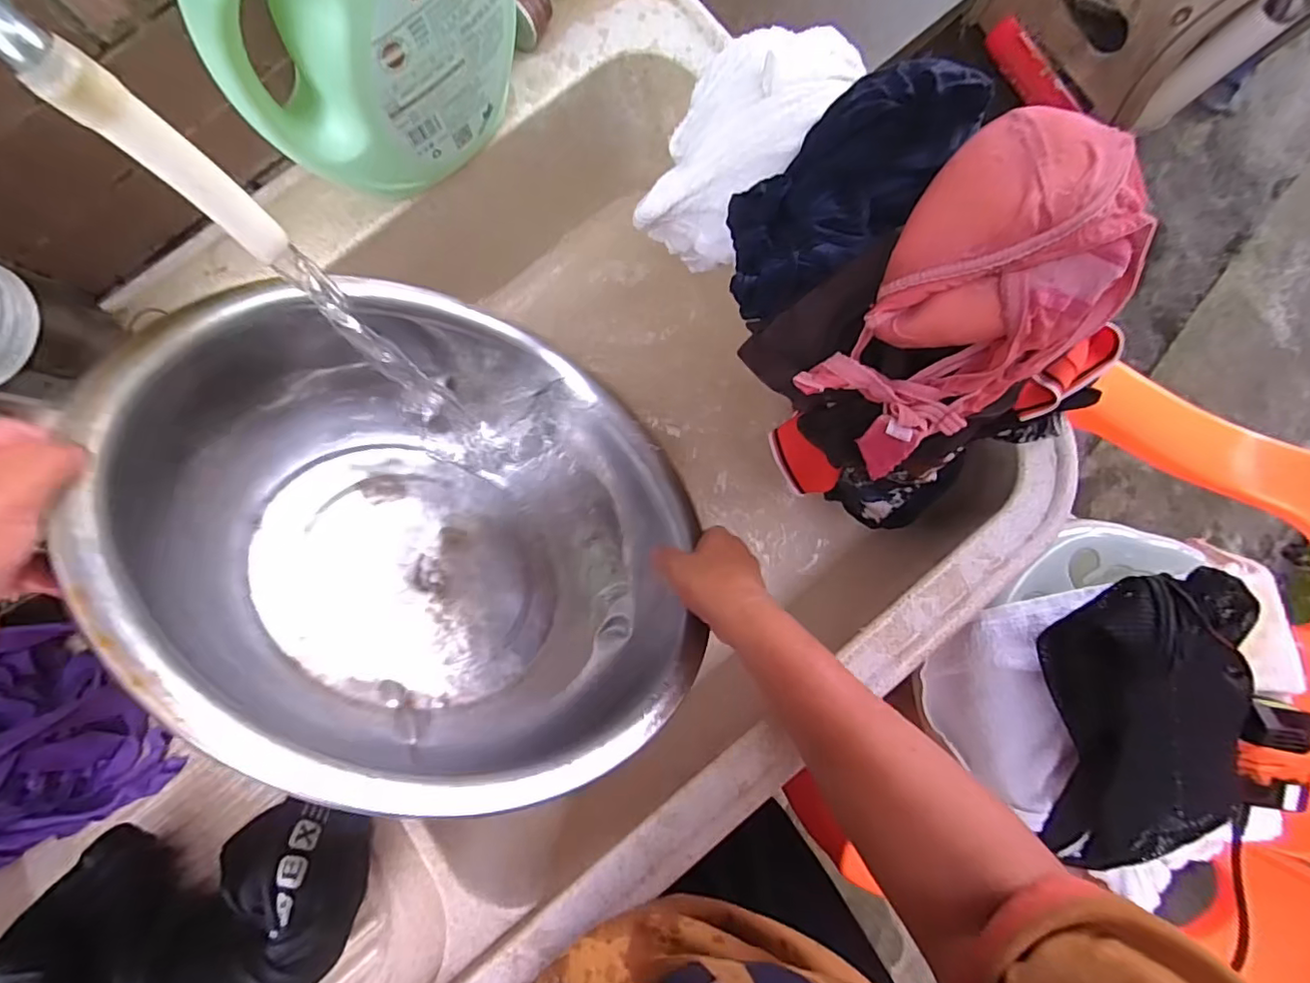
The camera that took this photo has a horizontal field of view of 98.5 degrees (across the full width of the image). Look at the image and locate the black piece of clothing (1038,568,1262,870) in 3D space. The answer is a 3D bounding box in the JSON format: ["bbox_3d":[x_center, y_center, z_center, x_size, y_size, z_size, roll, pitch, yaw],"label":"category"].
[{"bbox_3d":[0.355,0.169,0.399,0.122,0.085,0.217,-2,87,-2],"label":"black piece of clothing"}]

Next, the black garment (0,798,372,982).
[{"bbox_3d":[-0.351,0.322,0.402,0.263,0.078,0.161,-37,89,-4],"label":"black garment"}]

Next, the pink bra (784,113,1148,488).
[{"bbox_3d":[0.189,-0.110,0.334,0.123,0.098,0.178,40,86,1],"label":"pink bra"}]

